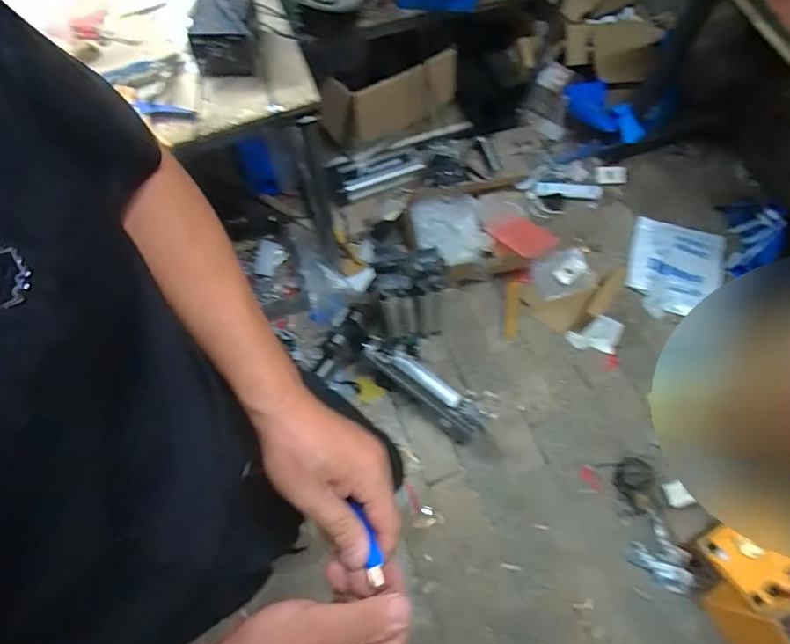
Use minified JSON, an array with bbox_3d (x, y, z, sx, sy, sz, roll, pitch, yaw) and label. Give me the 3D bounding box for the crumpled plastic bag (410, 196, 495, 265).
[{"bbox_3d":[0.162,-0.270,1.467,0.220,0.053,0.196,-3,70,-1],"label":"crumpled plastic bag"}]

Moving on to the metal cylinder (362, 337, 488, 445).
[{"bbox_3d":[0.079,0.181,1.361,0.401,0.101,0.089,40,74,-2],"label":"metal cylinder"}]

